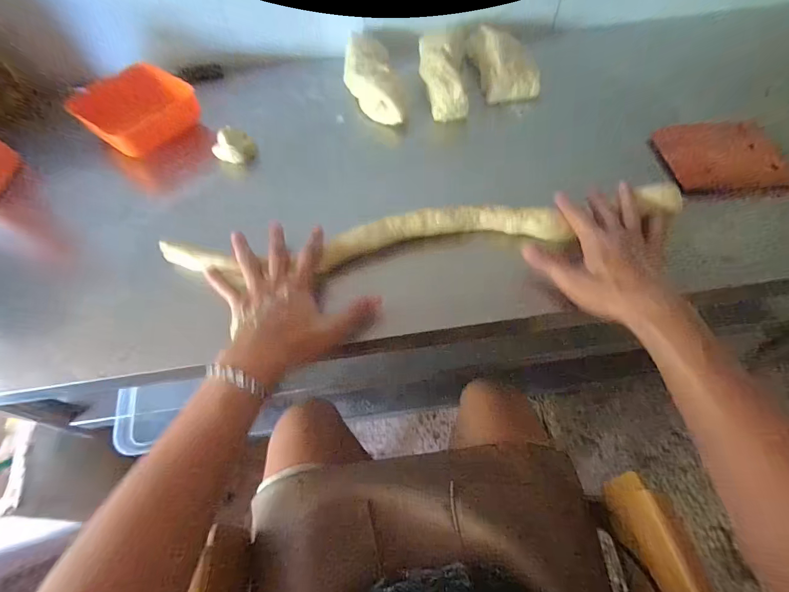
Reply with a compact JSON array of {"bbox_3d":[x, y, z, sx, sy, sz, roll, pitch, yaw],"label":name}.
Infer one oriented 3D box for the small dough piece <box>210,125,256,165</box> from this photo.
[{"bbox_3d":[-0.244,-0.228,0.564,0.060,0.032,0.048,-22,58,-11],"label":"small dough piece"}]

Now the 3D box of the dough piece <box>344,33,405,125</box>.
[{"bbox_3d":[-0.040,-0.362,0.626,0.079,0.061,0.186,-10,57,-3],"label":"dough piece"}]

